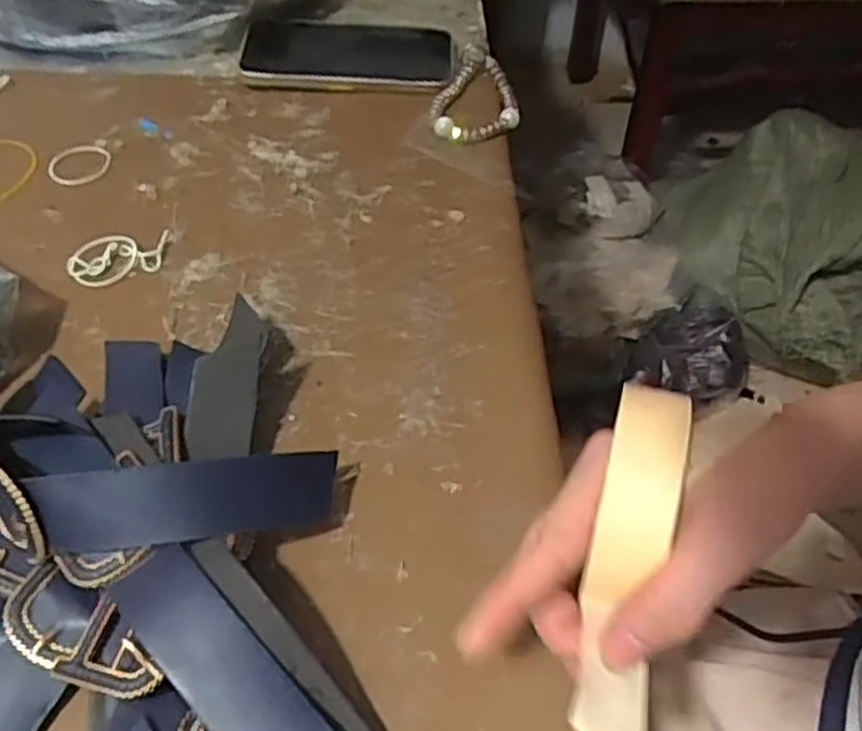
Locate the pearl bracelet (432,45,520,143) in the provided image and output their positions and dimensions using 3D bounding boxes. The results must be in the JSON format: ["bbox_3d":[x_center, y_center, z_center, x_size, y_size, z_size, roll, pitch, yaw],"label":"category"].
[{"bbox_3d":[0.034,-0.199,0.572,0.059,0.016,0.107,5,51,2],"label":"pearl bracelet"}]

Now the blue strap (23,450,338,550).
[{"bbox_3d":[-0.097,0.056,0.327,0.117,0.022,0.031,-1,75,-25],"label":"blue strap"}]

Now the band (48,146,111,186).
[{"bbox_3d":[-0.233,-0.134,0.526,0.040,0.005,0.040,1,51,-1],"label":"band"}]

